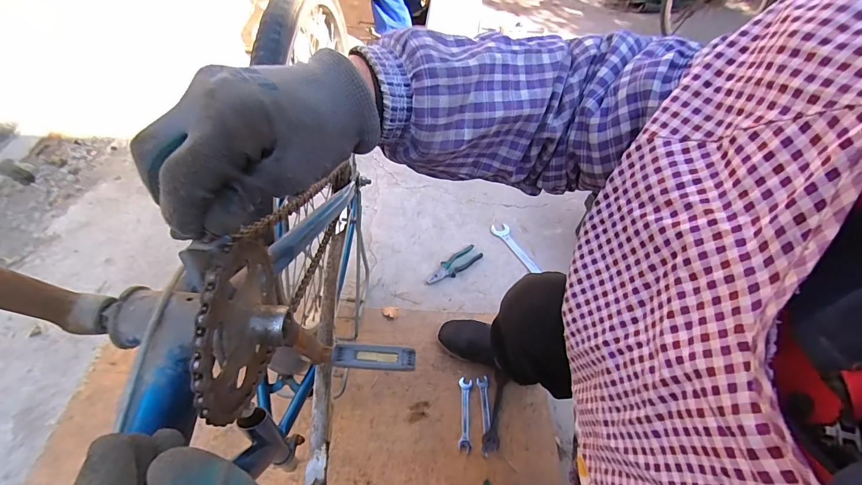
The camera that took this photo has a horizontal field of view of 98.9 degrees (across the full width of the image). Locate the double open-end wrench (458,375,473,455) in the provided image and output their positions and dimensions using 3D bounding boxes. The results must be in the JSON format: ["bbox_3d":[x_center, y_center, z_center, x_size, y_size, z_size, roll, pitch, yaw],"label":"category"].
[{"bbox_3d":[0.073,0.366,0.793,0.028,0.009,0.147,8,52,0],"label":"double open-end wrench"}]

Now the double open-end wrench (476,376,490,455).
[{"bbox_3d":[0.116,0.367,0.791,0.026,0.010,0.159,4,52,-3],"label":"double open-end wrench"}]

